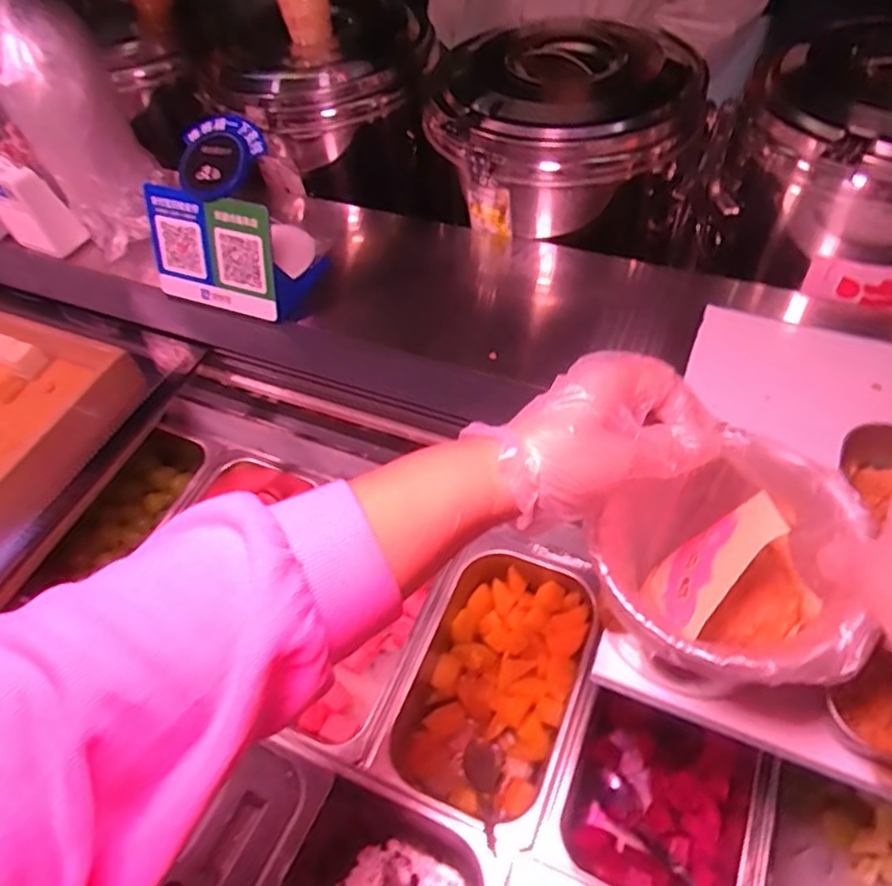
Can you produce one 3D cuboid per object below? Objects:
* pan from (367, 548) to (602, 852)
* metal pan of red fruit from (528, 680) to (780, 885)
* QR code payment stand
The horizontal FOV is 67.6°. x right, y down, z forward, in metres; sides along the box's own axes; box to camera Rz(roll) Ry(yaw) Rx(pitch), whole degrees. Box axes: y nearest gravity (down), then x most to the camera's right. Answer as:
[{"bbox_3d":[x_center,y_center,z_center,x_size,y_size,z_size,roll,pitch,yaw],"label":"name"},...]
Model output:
[{"bbox_3d":[0.054,0.245,0.674,0.162,0.102,0.250,17,56,17],"label":"pan"},{"bbox_3d":[0.189,0.316,0.602,0.173,0.102,0.189,18,56,18],"label":"metal pan of red fruit"},{"bbox_3d":[-0.235,-0.246,0.732,0.168,0.157,0.135,17,56,18],"label":"QR code payment stand"}]

